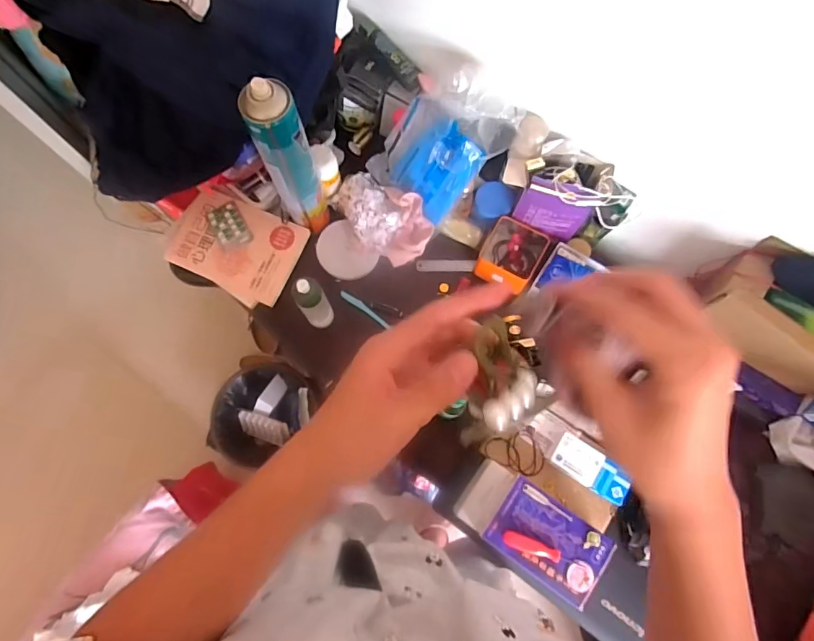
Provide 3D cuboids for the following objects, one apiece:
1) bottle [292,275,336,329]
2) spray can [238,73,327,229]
[{"bbox_3d":[-0.140,-0.025,0.718,0.042,0.148,0.034,-35,78,-9],"label":"bottle"},{"bbox_3d":[-0.165,-0.220,0.686,0.068,0.292,0.059,-15,76,-5],"label":"spray can"}]

